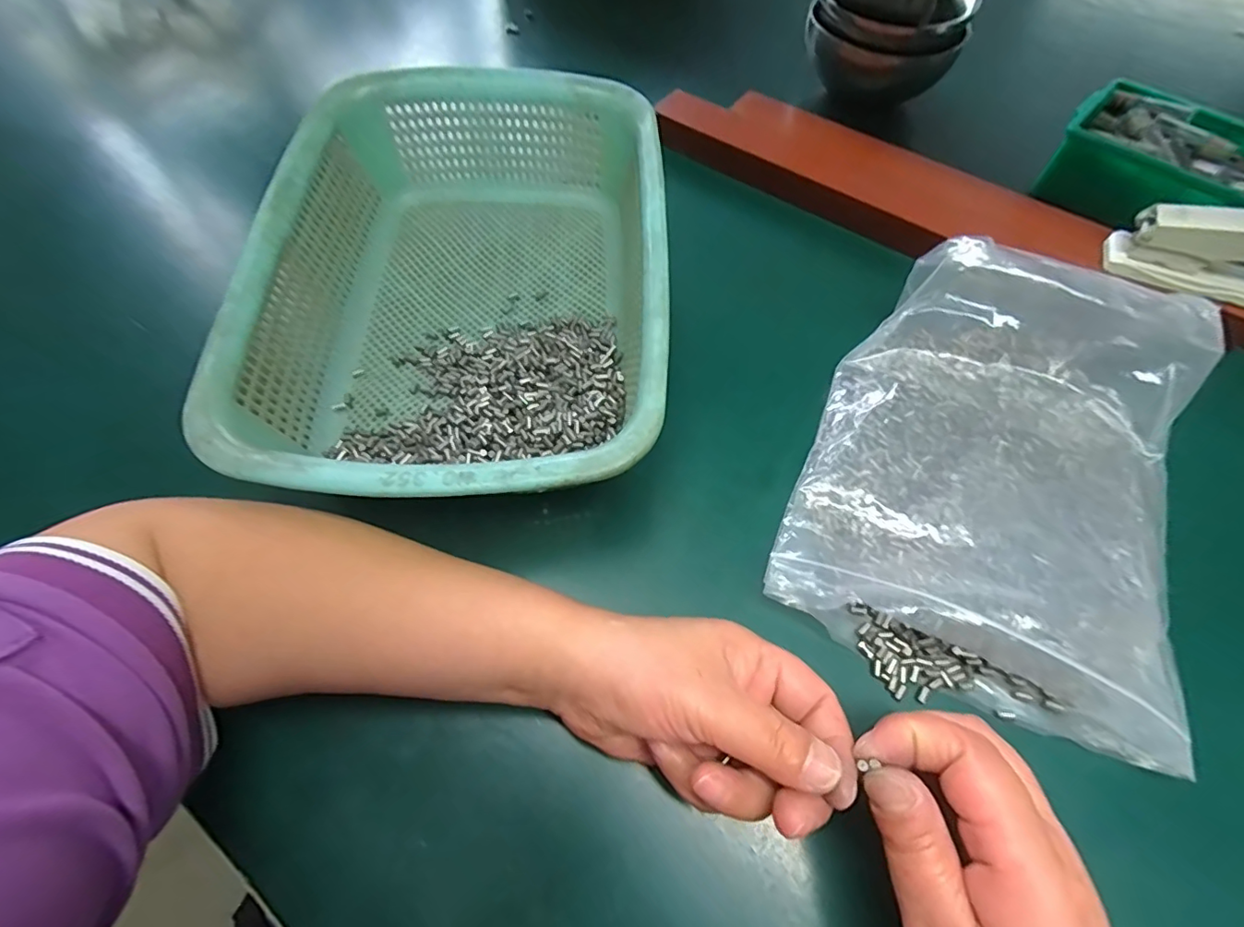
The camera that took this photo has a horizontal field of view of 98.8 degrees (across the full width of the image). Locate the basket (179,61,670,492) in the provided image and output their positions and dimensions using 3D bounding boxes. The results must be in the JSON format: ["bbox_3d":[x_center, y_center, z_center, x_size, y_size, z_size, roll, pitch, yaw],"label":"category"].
[{"bbox_3d":[-0.089,-0.104,0.326,0.222,0.084,0.298,1,62,0],"label":"basket"}]

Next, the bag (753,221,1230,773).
[{"bbox_3d":[0.202,-0.002,0.280,0.189,0.062,0.248,21,64,10],"label":"bag"}]

